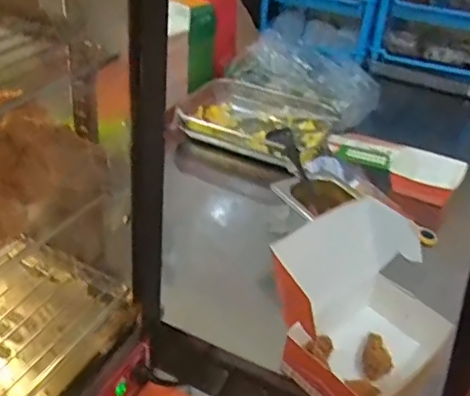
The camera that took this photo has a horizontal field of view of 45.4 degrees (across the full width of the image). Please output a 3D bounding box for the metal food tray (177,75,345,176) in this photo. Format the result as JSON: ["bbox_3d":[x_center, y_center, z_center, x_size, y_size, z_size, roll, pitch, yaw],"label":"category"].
[{"bbox_3d":[0.032,-0.152,1.102,0.306,0.065,0.206,18,36,17],"label":"metal food tray"}]

